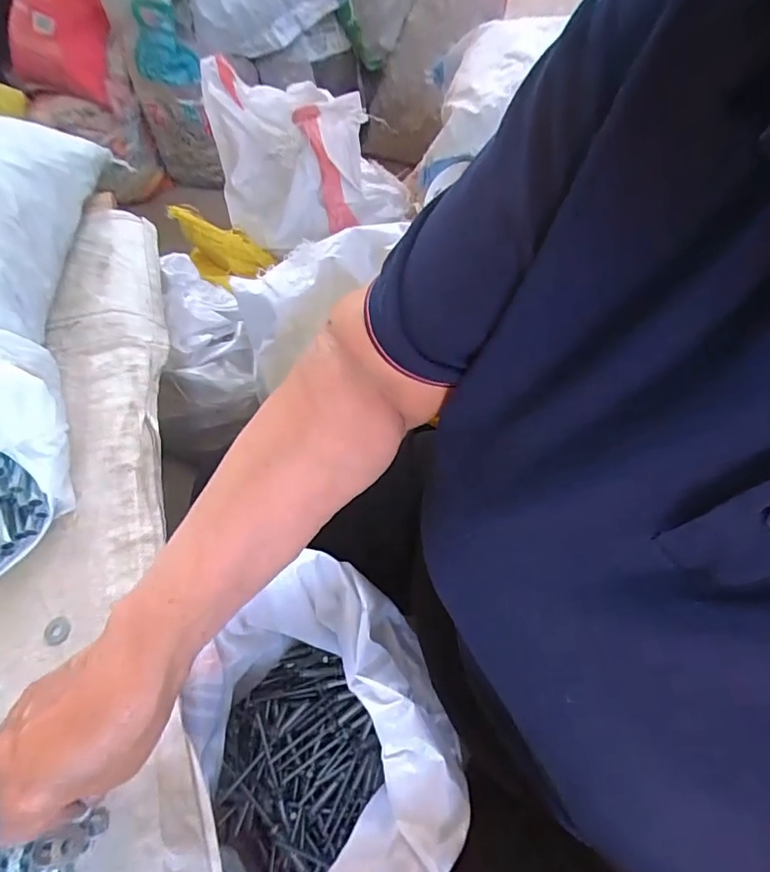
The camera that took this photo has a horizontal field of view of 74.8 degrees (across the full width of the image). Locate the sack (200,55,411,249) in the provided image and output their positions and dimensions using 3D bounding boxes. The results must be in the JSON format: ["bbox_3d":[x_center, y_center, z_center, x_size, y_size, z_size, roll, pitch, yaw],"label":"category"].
[{"bbox_3d":[-0.128,-0.428,0.803,0.309,0.192,0.177,7,58,9],"label":"sack"}]

